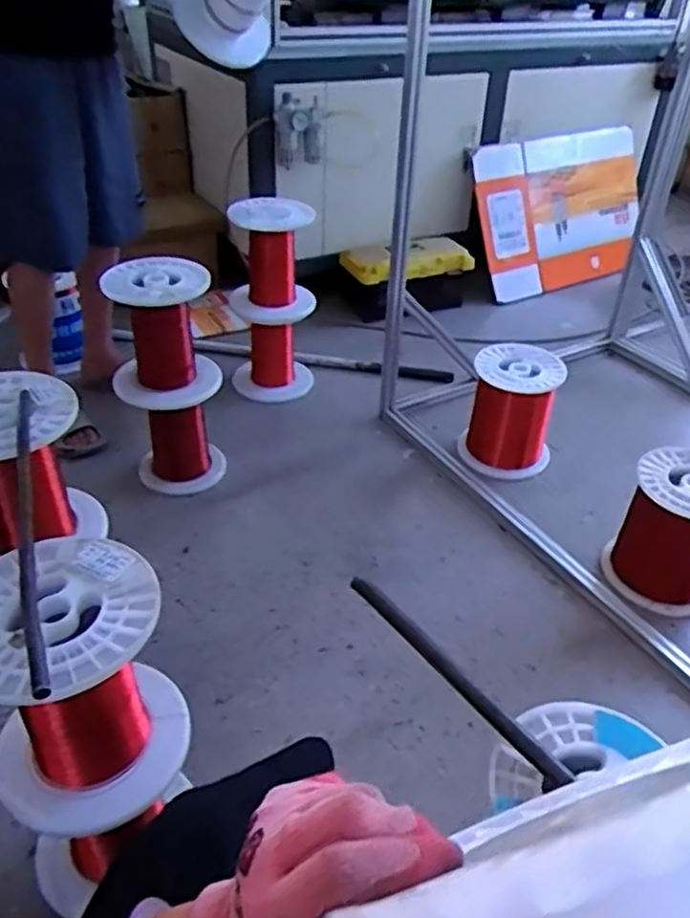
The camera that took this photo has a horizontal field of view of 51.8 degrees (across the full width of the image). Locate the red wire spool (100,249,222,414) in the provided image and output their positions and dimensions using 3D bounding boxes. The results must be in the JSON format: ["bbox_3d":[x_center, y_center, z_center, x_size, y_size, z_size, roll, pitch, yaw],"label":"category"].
[{"bbox_3d":[-0.370,-0.259,1.430,0.203,0.265,0.205,2,37,-1],"label":"red wire spool"}]

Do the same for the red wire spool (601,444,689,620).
[{"bbox_3d":[0.622,0.132,1.338,0.193,0.247,0.187,22,41,23],"label":"red wire spool"}]

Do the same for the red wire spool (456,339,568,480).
[{"bbox_3d":[0.396,-0.123,1.688,0.202,0.242,0.249,12,38,11],"label":"red wire spool"}]

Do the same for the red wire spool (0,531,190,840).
[{"bbox_3d":[-0.289,0.238,0.761,0.198,0.235,0.205,2,37,-1],"label":"red wire spool"}]

